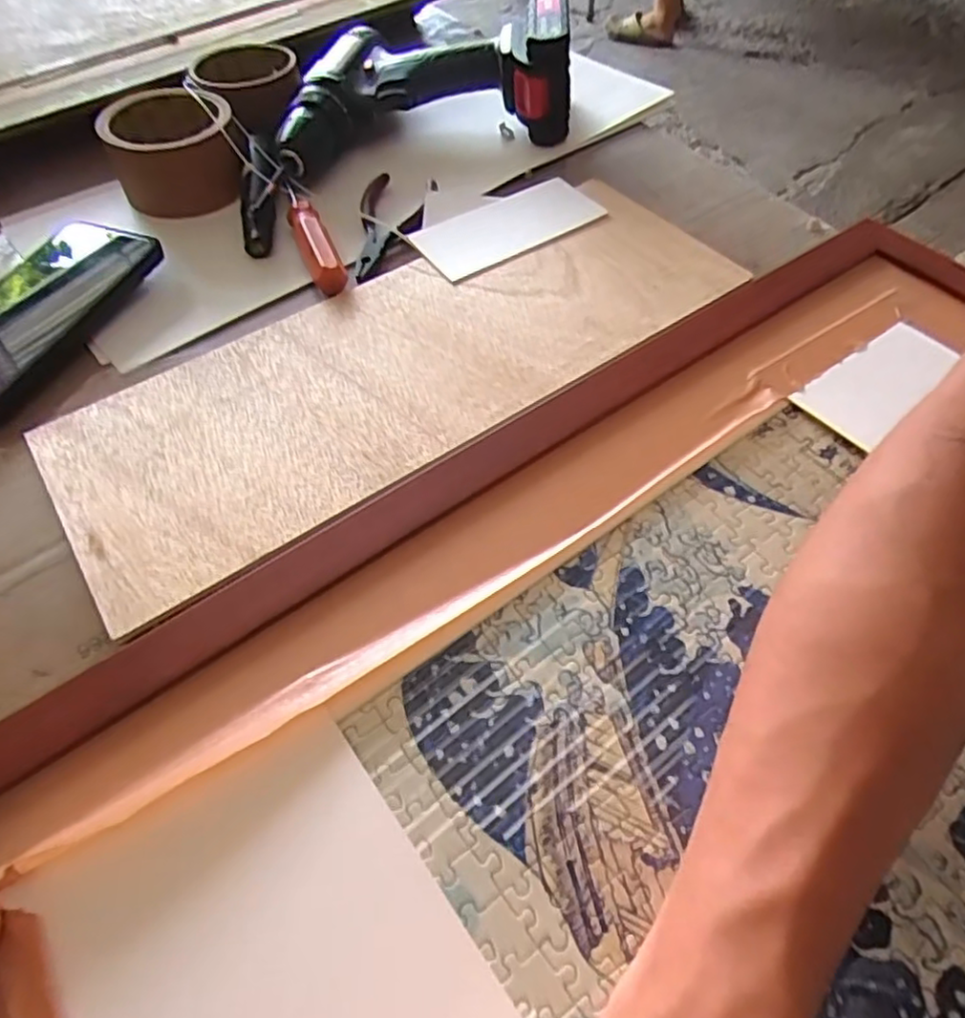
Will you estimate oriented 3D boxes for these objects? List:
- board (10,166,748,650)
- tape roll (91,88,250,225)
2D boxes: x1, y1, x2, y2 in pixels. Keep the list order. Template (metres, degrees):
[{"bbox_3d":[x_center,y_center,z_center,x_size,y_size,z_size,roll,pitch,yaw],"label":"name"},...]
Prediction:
[{"bbox_3d":[-0.039,-0.092,0.382,0.402,0.004,0.148,-31,60,-18],"label":"board"},{"bbox_3d":[-0.225,-0.264,0.480,0.085,0.053,0.100,-22,58,-13],"label":"tape roll"}]

